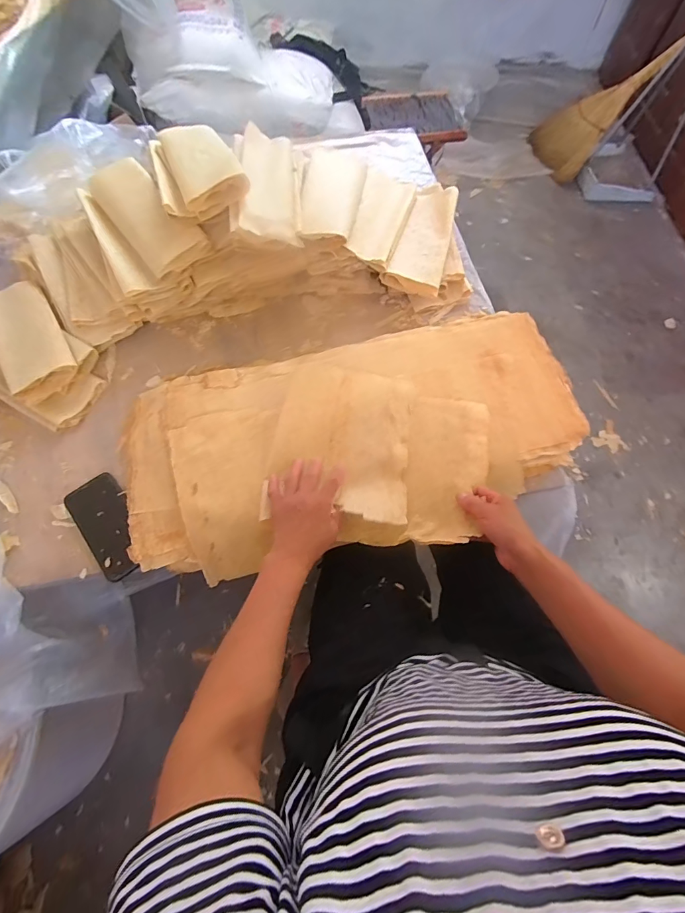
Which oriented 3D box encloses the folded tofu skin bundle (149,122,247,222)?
[{"bbox_3d":[-0.263,-0.528,0.708,0.142,0.049,0.246,-18,68,-8],"label":"folded tofu skin bundle"}]

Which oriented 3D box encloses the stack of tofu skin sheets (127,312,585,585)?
[{"bbox_3d":[0.032,-0.032,0.647,0.744,0.072,0.358,-14,68,-6],"label":"stack of tofu skin sheets"}]

